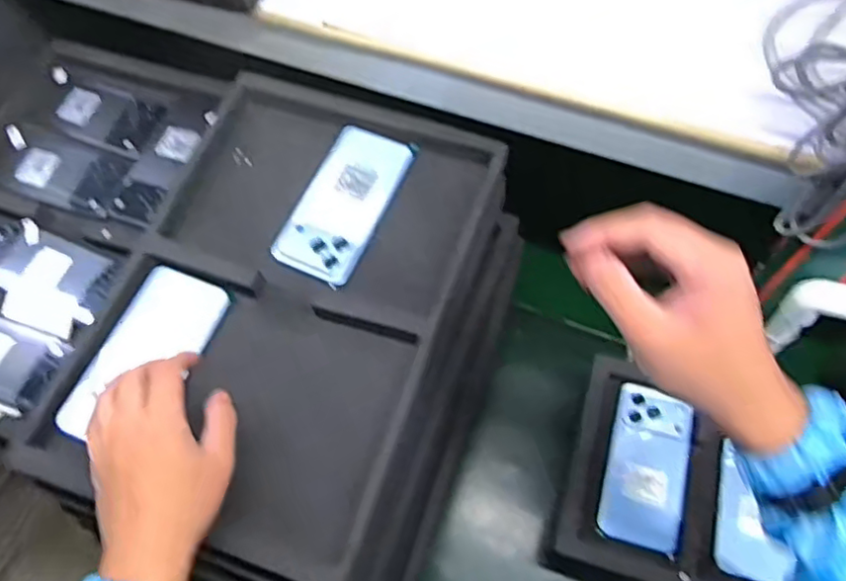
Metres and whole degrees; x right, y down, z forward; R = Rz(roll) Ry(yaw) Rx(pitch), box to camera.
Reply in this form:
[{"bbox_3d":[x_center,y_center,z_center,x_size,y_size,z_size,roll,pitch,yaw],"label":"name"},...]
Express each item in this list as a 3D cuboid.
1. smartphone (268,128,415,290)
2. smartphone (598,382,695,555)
[{"bbox_3d":[-0.076,-0.088,0.603,0.078,0.012,0.168,20,67,13],"label":"smartphone"},{"bbox_3d":[0.236,0.182,0.647,0.080,0.007,0.161,14,66,10],"label":"smartphone"}]

